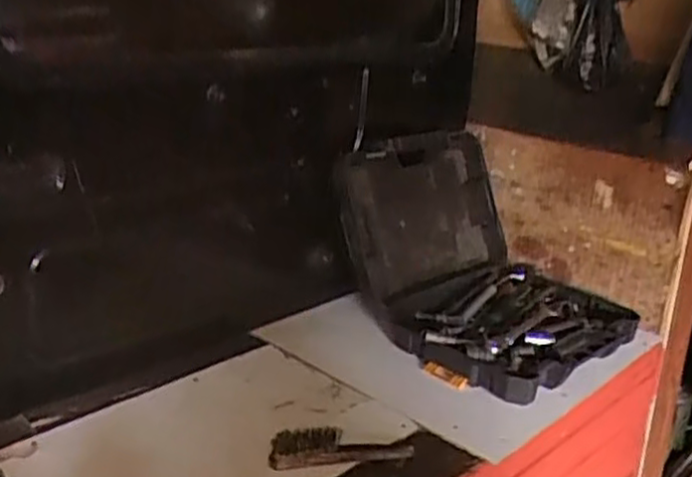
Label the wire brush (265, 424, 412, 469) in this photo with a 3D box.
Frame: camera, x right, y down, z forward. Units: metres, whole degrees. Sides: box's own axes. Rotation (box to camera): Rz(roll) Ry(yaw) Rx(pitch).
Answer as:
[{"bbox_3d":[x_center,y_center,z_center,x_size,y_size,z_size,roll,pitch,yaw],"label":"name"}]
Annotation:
[{"bbox_3d":[-0.004,0.305,1.071,0.214,0.041,0.044,-1,18,-11],"label":"wire brush"}]

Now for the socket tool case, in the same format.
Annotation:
[{"bbox_3d":[0.294,0.036,1.483,0.526,0.378,0.476,16,22,37],"label":"socket tool case"}]

